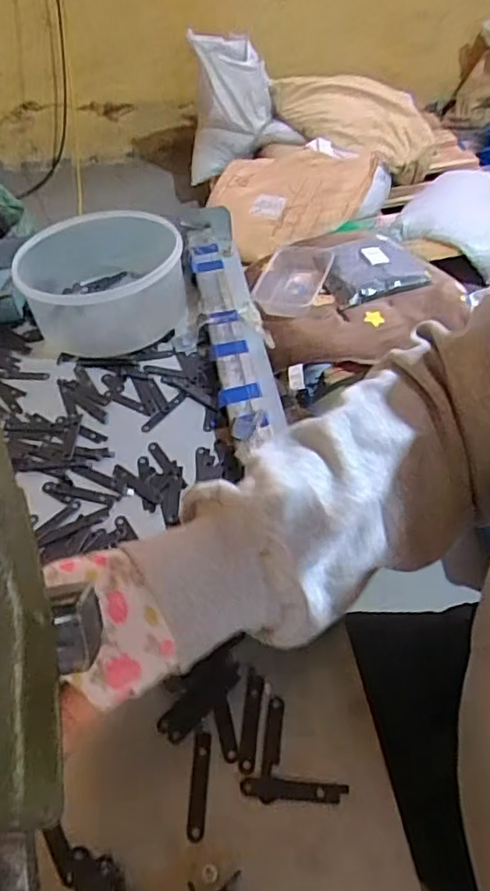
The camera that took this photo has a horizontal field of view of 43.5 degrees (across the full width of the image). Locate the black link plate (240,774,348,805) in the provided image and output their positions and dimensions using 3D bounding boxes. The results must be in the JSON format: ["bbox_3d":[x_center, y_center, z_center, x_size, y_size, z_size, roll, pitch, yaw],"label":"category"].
[{"bbox_3d":[0.024,0.175,0.311,0.053,0.004,0.011,2,48,6],"label":"black link plate"}]

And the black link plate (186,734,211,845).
[{"bbox_3d":[-0.024,0.174,0.317,0.008,0.004,0.050,1,48,5],"label":"black link plate"}]

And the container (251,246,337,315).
[{"bbox_3d":[0.087,-0.301,1.104,0.103,0.035,0.183,19,52,20],"label":"container"}]

